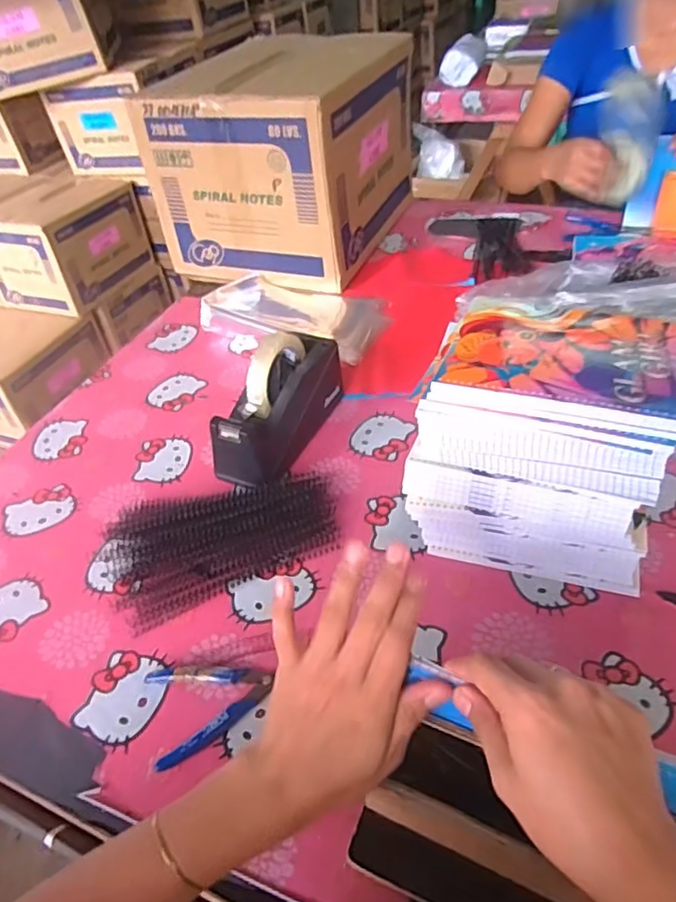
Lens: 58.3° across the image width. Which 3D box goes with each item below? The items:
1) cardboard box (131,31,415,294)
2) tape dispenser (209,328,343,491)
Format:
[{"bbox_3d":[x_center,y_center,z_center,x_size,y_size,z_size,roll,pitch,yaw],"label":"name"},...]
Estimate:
[{"bbox_3d":[-0.092,-0.527,1.107,0.350,0.300,0.406,12,45,19],"label":"cardboard box"},{"bbox_3d":[-0.067,-0.053,0.722,0.069,0.129,0.206,20,48,26],"label":"tape dispenser"}]

